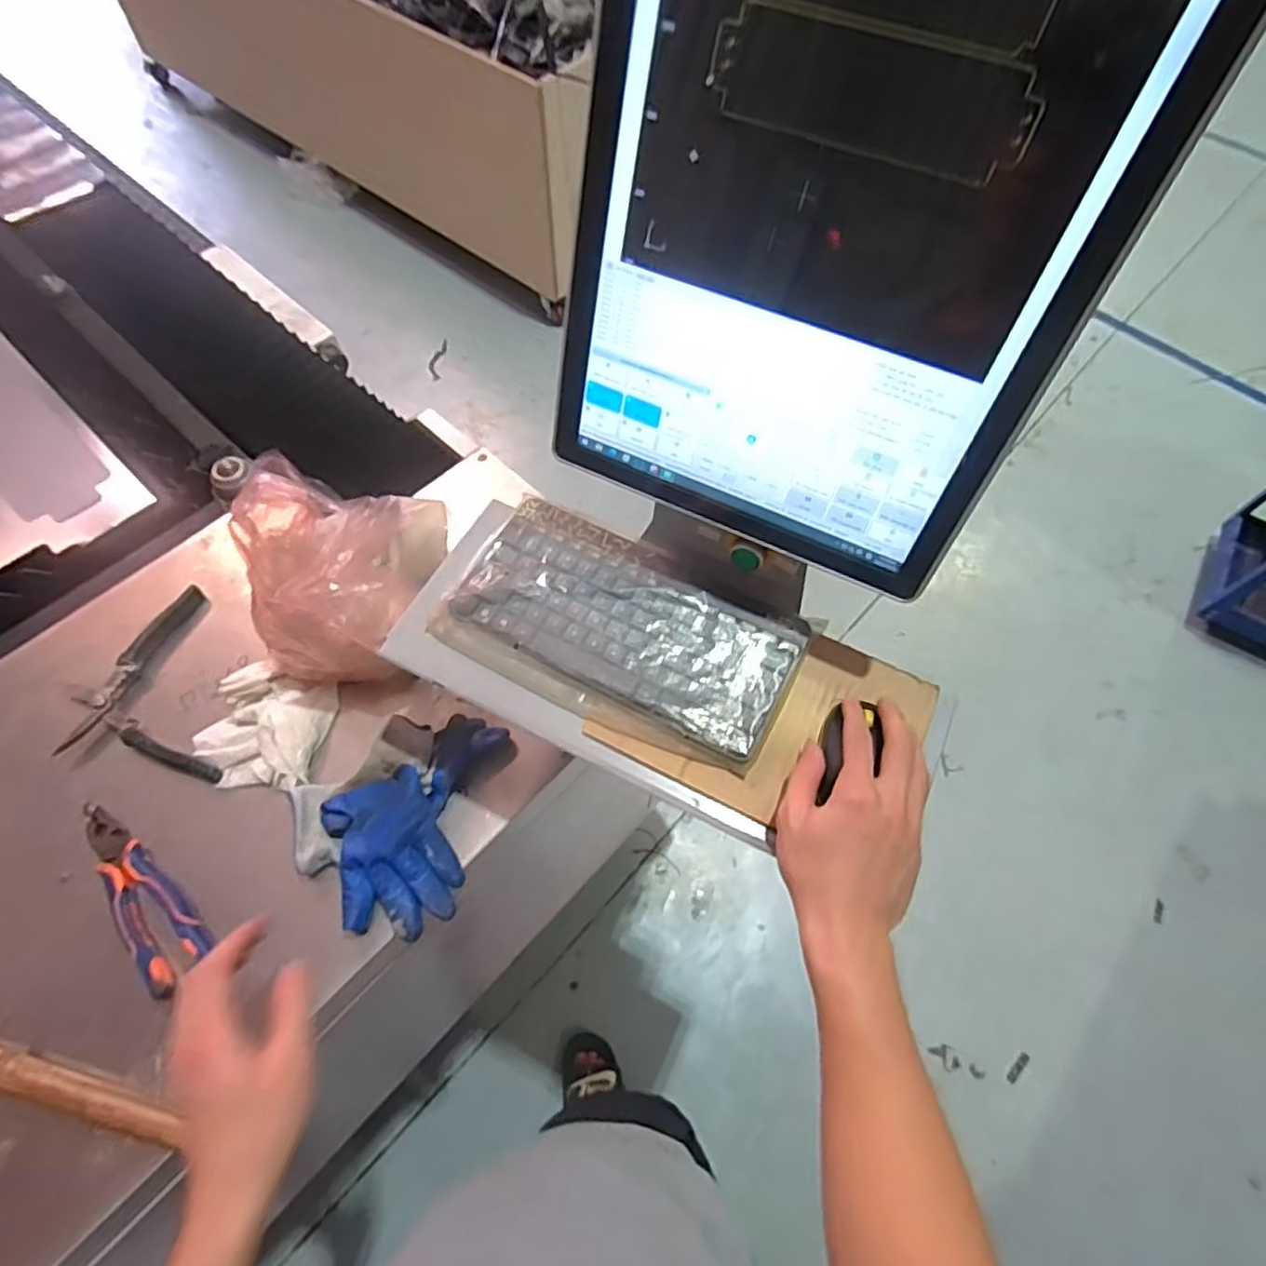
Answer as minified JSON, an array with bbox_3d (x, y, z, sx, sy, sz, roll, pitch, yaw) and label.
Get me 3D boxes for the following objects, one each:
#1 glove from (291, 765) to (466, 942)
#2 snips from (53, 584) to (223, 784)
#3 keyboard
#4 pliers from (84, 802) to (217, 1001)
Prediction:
[{"bbox_3d":[-0.234,0.193,0.645,0.134,0.045,0.174,-25,65,-15],"label":"glove"},{"bbox_3d":[-0.509,0.063,0.726,0.142,0.034,0.221,-13,62,-9],"label":"snips"},{"bbox_3d":[-0.004,-0.006,0.595,0.287,0.029,0.153,24,63,11],"label":"keyboard"},{"bbox_3d":[-0.444,0.229,0.637,0.058,0.025,0.194,-32,67,-18],"label":"pliers"}]

